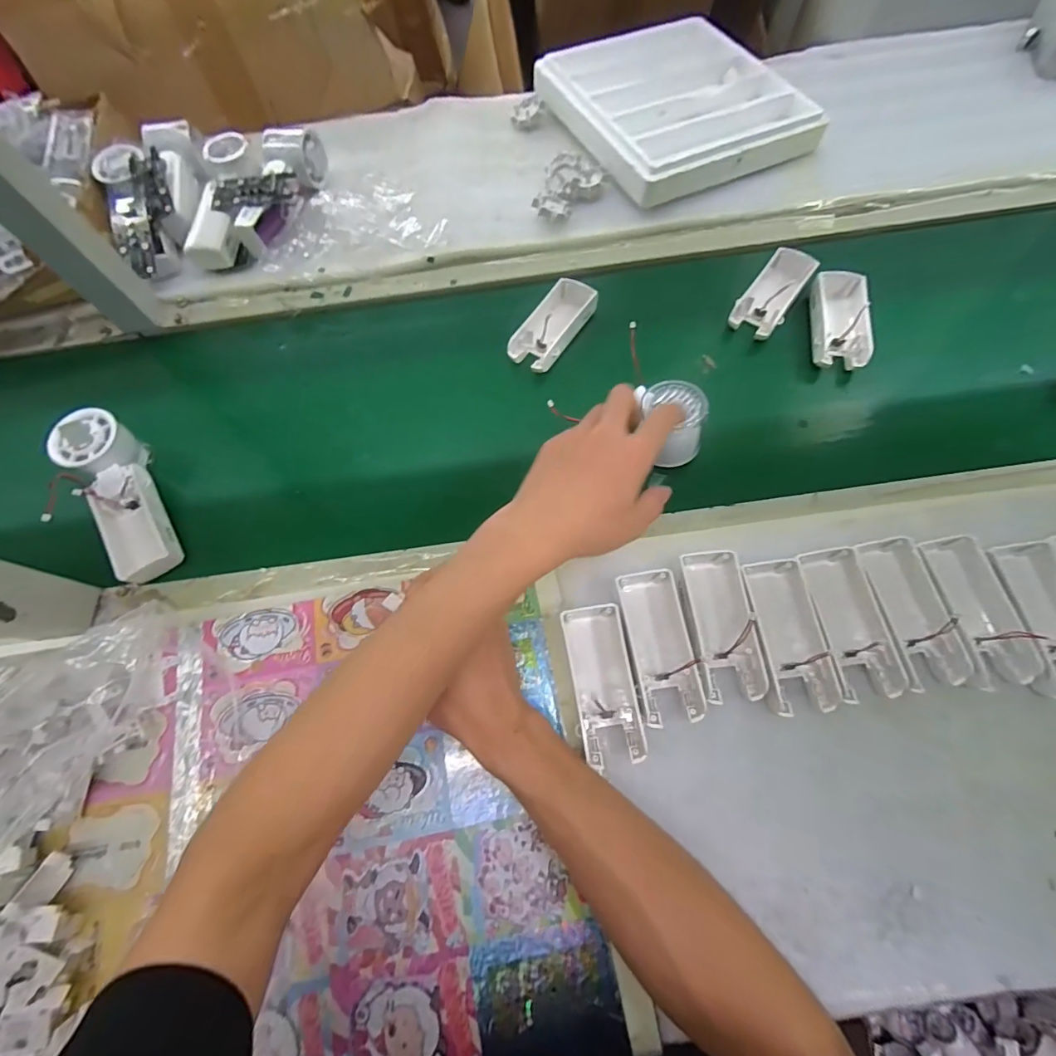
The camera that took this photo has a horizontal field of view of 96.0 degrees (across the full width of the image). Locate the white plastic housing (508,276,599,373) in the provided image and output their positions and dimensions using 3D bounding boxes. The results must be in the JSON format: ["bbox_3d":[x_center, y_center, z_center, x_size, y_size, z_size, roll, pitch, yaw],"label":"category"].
[{"bbox_3d":[0.027,-0.211,0.497,0.049,0.027,0.111,29,72,14],"label":"white plastic housing"}]

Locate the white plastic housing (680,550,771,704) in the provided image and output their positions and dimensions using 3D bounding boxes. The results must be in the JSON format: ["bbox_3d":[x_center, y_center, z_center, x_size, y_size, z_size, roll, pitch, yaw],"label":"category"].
[{"bbox_3d":[0.145,0.073,0.360,0.046,0.030,0.107,-5,68,1],"label":"white plastic housing"}]

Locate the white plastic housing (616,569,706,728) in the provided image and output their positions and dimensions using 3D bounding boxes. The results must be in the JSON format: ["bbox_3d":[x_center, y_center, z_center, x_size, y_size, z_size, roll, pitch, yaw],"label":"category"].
[{"bbox_3d":[0.098,0.088,0.357,0.044,0.028,0.108,-9,68,-1],"label":"white plastic housing"}]

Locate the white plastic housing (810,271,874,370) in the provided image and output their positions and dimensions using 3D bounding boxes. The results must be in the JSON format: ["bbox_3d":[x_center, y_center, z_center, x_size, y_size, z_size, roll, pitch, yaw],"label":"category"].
[{"bbox_3d":[0.313,-0.209,0.479,0.052,0.027,0.106,10,69,7],"label":"white plastic housing"}]

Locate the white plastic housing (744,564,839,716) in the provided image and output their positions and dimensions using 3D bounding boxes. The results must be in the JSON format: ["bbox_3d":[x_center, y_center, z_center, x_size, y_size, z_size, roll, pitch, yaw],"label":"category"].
[{"bbox_3d":[0.192,0.081,0.357,0.048,0.028,0.107,-4,68,2],"label":"white plastic housing"}]

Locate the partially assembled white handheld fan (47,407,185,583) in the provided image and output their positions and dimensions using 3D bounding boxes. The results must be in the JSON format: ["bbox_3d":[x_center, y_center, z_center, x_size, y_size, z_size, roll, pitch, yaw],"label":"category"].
[{"bbox_3d":[-0.368,-0.027,0.436,0.054,0.051,0.161,-29,84,-8],"label":"partially assembled white handheld fan"}]

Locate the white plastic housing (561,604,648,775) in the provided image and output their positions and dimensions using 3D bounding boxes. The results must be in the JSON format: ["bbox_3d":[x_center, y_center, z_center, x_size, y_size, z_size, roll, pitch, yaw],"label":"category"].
[{"bbox_3d":[0.055,0.113,0.350,0.044,0.024,0.108,-10,68,-1],"label":"white plastic housing"}]

